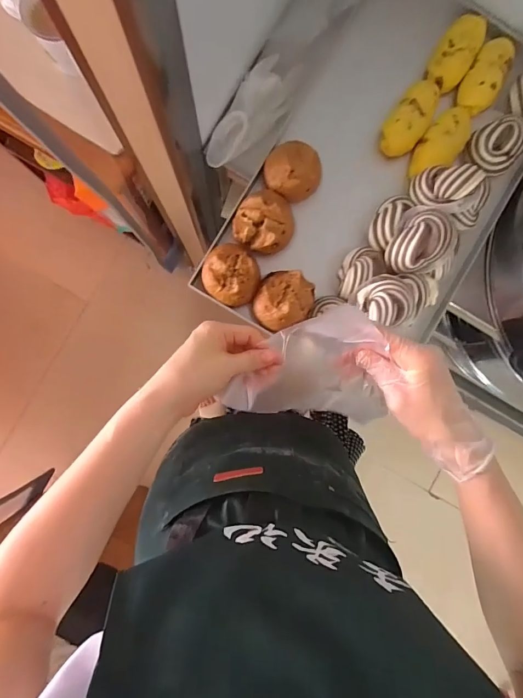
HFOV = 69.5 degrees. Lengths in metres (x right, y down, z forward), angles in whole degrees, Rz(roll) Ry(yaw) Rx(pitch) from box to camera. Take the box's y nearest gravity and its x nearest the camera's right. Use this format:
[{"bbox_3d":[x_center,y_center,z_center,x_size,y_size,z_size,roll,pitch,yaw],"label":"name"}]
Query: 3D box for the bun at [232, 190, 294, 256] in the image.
[{"bbox_3d":[0.007,-0.190,0.549,0.085,0.036,0.090,0,89,-3],"label":"bun"}]

